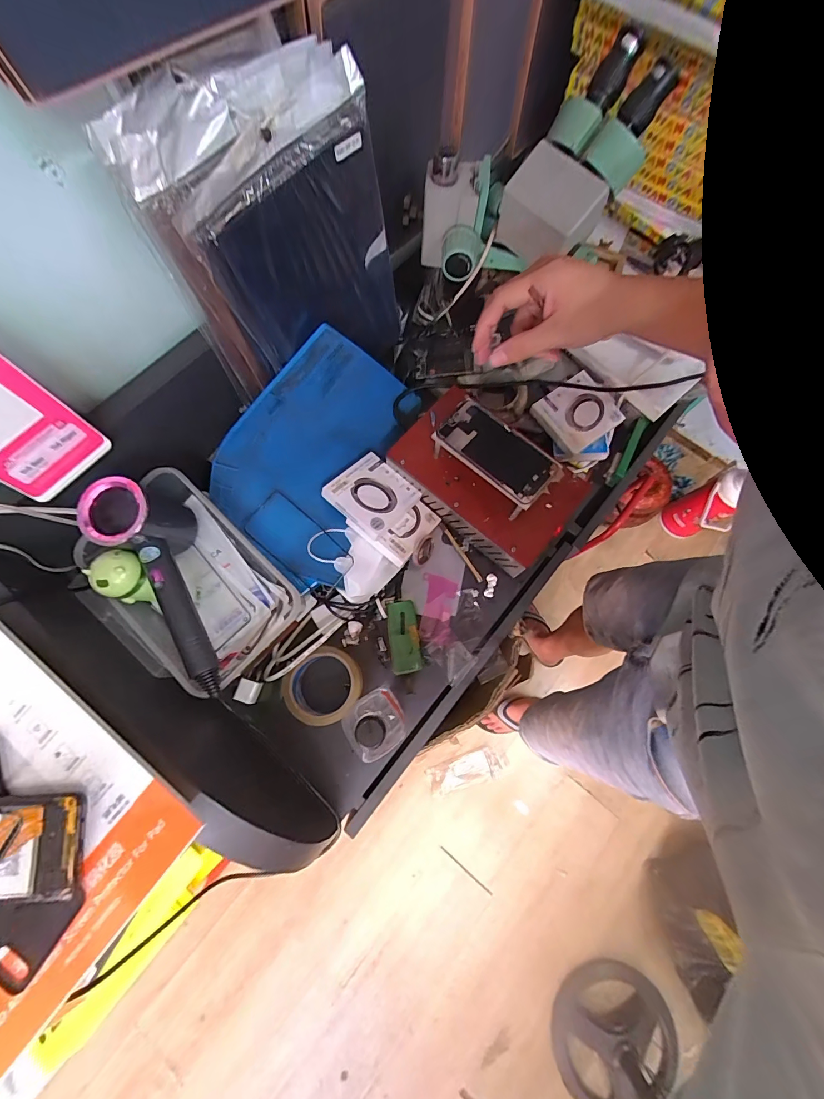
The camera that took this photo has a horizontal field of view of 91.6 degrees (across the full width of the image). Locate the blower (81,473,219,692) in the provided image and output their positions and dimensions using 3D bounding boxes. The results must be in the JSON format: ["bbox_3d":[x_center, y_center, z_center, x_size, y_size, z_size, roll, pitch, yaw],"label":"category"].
[{"bbox_3d":[-0.269,0.037,0.453,0.071,0.108,0.245,-32,76,-10],"label":"blower"}]

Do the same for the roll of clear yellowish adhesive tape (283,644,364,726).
[{"bbox_3d":[-0.116,0.186,0.548,0.100,0.057,0.093,0,73,-1],"label":"roll of clear yellowish adhesive tape"}]

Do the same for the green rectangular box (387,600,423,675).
[{"bbox_3d":[-0.011,0.124,0.572,0.040,0.037,0.099,-6,74,-3],"label":"green rectangular box"}]

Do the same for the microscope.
[{"bbox_3d":[0.159,-0.453,0.511,0.308,0.147,0.161,-19,73,20],"label":"microscope"}]

